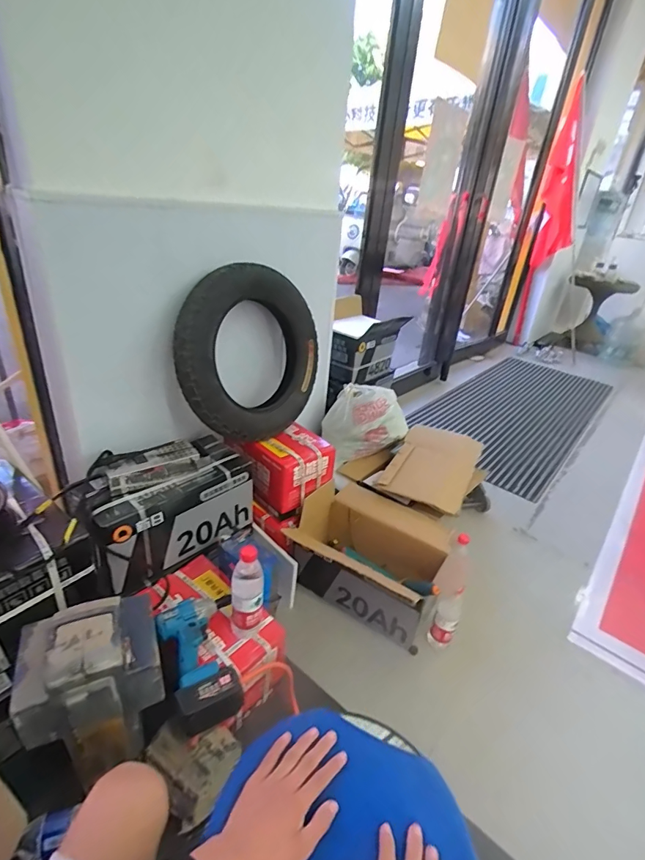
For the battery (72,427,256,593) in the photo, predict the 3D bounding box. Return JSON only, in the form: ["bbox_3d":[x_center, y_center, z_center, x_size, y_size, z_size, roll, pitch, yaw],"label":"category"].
[{"bbox_3d":[-0.378,0.180,1.084,0.181,0.259,0.404,24,33,29],"label":"battery"}]

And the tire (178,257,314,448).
[{"bbox_3d":[-0.174,-0.200,1.167,0.088,0.449,0.436,11,52,38],"label":"tire"}]

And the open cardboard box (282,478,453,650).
[{"bbox_3d":[0.139,0.371,1.271,0.390,0.233,0.310,20,31,23],"label":"open cardboard box"}]

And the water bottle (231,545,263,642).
[{"bbox_3d":[-0.154,0.335,0.887,0.062,0.243,0.056,2,29,-9],"label":"water bottle"}]

